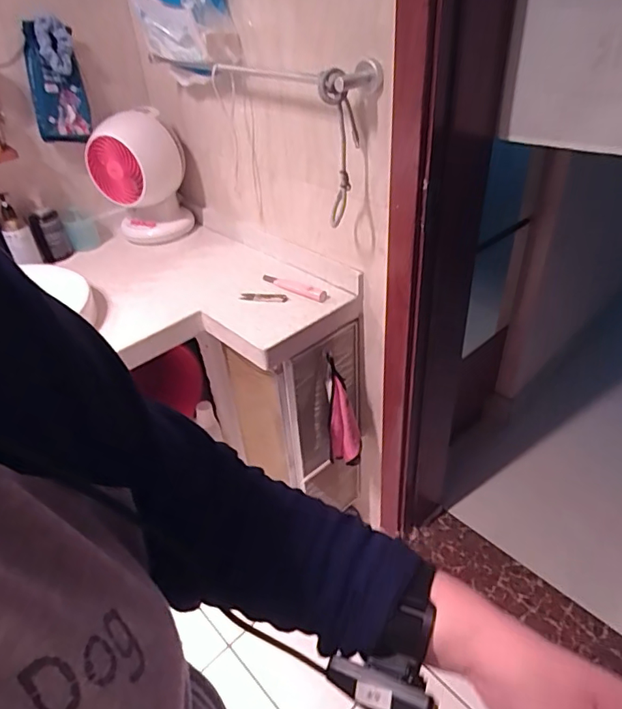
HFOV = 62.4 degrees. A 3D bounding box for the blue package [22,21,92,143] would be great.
[{"bbox_3d":[-0.526,-0.556,1.066,0.106,0.211,0.025,-2,30,-10],"label":"blue package"}]

